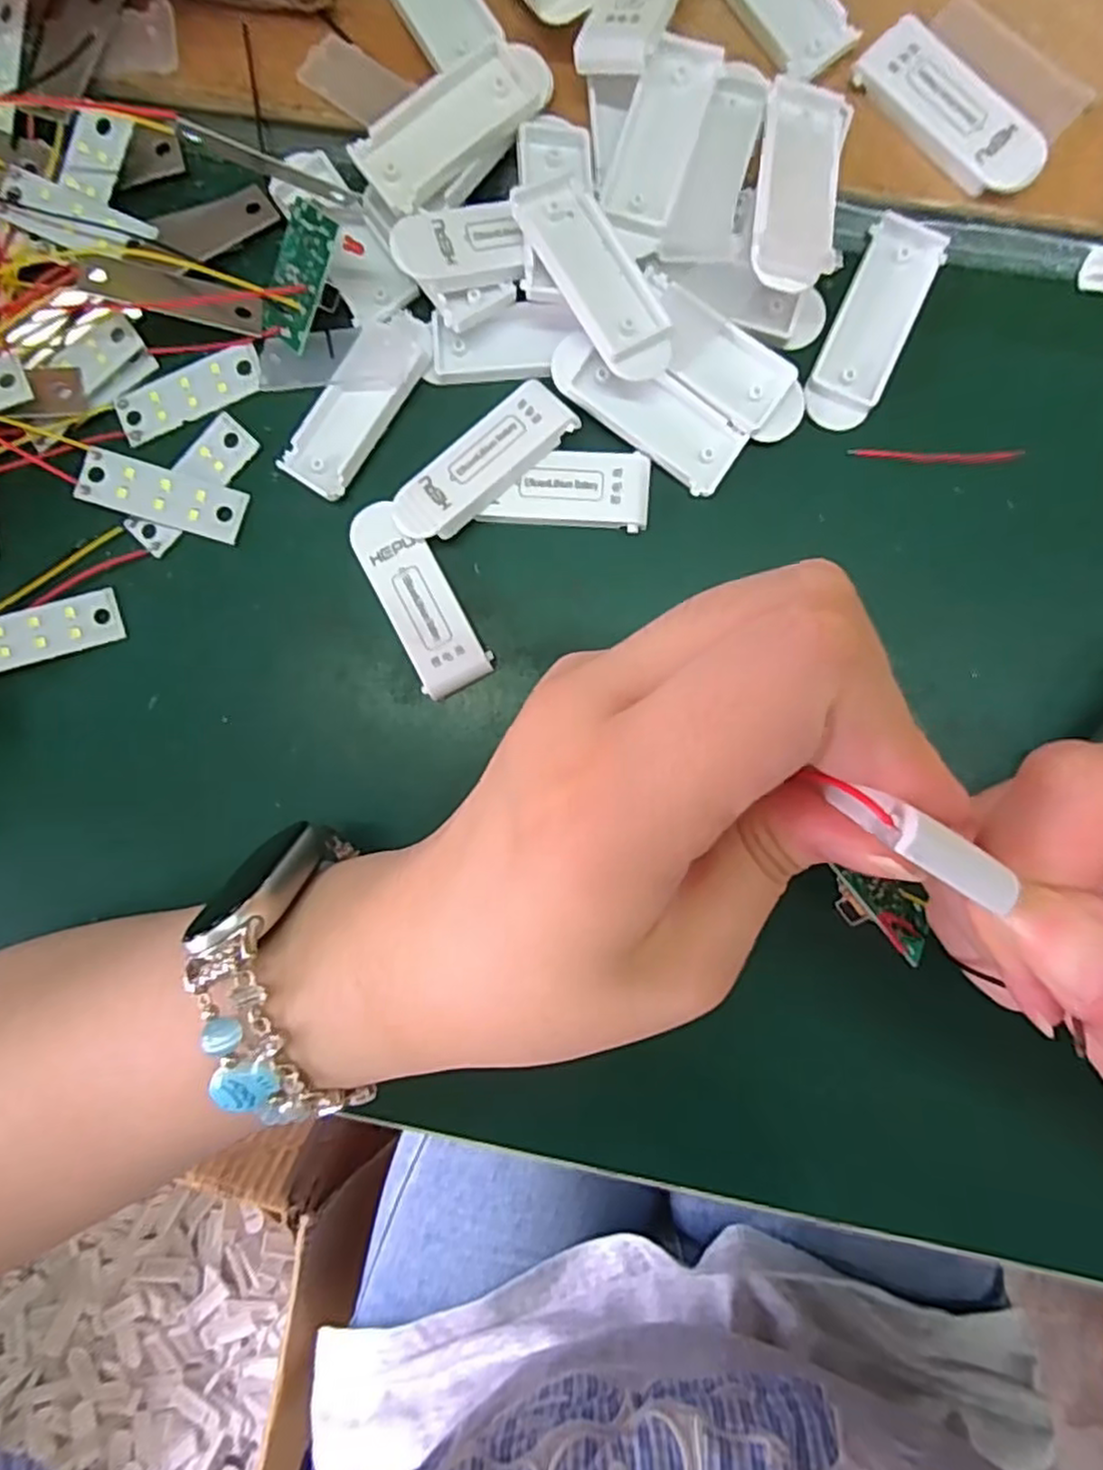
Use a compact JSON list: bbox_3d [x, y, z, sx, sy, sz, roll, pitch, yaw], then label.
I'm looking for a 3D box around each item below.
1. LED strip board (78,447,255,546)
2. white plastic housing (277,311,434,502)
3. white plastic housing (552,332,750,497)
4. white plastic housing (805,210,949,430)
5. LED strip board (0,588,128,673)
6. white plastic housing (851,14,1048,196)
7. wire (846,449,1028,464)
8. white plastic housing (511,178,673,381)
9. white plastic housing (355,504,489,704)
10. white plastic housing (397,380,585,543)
[{"bbox_3d":[-0.113,-0.070,0.203,0.045,0.004,0.016,15,85,-8],"label":"LED strip board"},{"bbox_3d":[-0.056,-0.096,0.198,0.022,0.004,0.055,32,92,2],"label":"white plastic housing"},{"bbox_3d":[0.027,-0.092,0.193,0.057,0.009,0.020,35,92,2],"label":"white plastic housing"},{"bbox_3d":[0.090,-0.116,0.192,0.021,0.004,0.059,27,91,2],"label":"white plastic housing"},{"bbox_3d":[-0.151,-0.030,0.204,0.045,0.004,0.017,-19,89,-10],"label":"LED strip board"},{"bbox_3d":[0.109,-0.168,0.189,0.021,0.007,0.055,-42,88,2],"label":"white plastic housing"},{"bbox_3d":[0.108,-0.079,0.194,0.046,0.004,0.004,2,90,3],"label":"wire"},{"bbox_3d":[0.012,-0.121,0.183,0.022,0.006,0.056,-31,89,-6],"label":"white plastic housing"},{"bbox_3d":[-0.038,-0.040,0.198,0.021,0.004,0.057,-28,89,3],"label":"white plastic housing"},{"bbox_3d":[-0.020,-0.076,0.195,0.055,0.006,0.019,-40,88,2],"label":"white plastic housing"}]

